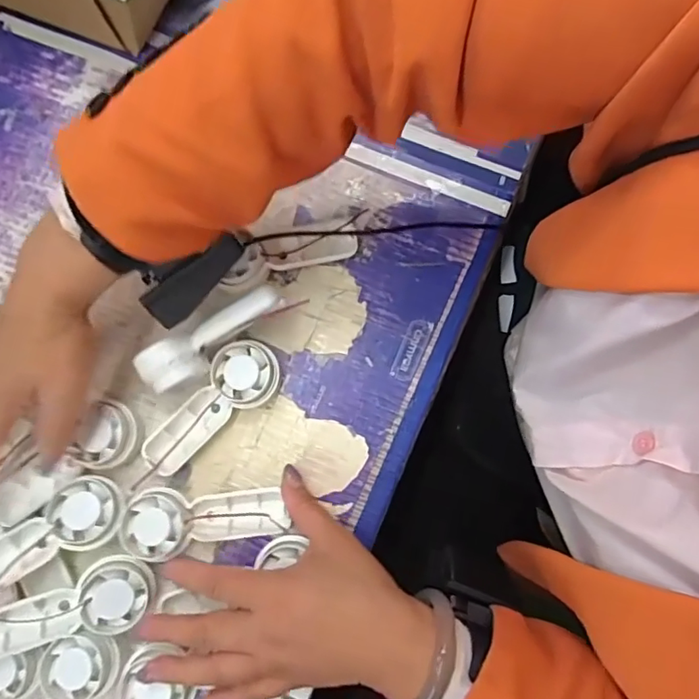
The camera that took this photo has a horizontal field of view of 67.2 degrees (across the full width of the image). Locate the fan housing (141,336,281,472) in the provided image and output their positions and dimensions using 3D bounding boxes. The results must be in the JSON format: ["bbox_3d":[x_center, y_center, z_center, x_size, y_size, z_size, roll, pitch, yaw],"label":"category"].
[{"bbox_3d":[-0.094,0.043,0.368,0.045,0.025,0.111,40,83,8],"label":"fan housing"}]

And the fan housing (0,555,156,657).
[{"bbox_3d":[-0.182,0.165,0.329,0.107,0.021,0.044,-17,80,-2],"label":"fan housing"}]

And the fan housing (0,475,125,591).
[{"bbox_3d":[-0.205,0.120,0.338,0.110,0.023,0.046,-27,80,-3],"label":"fan housing"}]

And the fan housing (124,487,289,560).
[{"bbox_3d":[-0.096,0.116,0.356,0.107,0.024,0.043,-1,80,1],"label":"fan housing"}]

